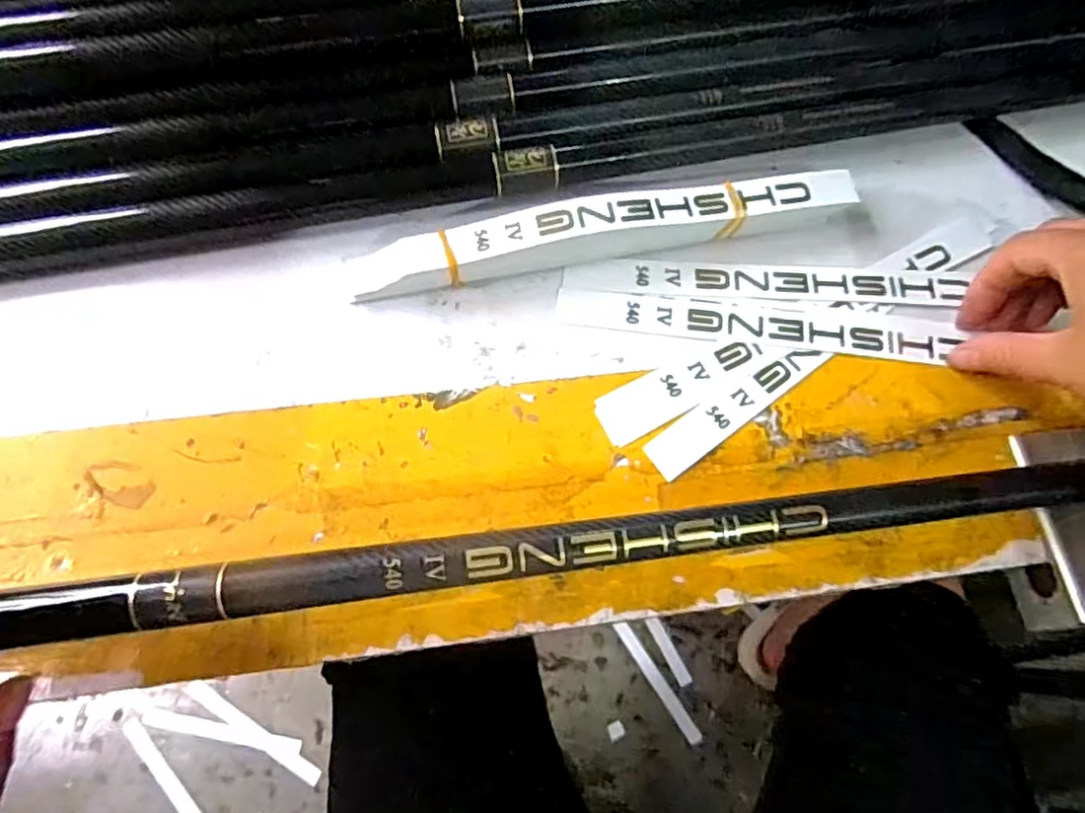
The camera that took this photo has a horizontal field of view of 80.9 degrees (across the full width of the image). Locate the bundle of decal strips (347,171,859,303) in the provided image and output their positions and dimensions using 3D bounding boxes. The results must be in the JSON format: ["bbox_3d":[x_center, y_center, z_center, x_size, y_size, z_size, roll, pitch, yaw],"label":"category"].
[{"bbox_3d":[0.033,-0.088,0.315,0.249,0.027,0.023,-11,72,-5],"label":"bundle of decal strips"}]

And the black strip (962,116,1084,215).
[{"bbox_3d":[0.274,-0.128,0.339,0.020,0.021,0.096,-33,75,-12],"label":"black strip"}]

